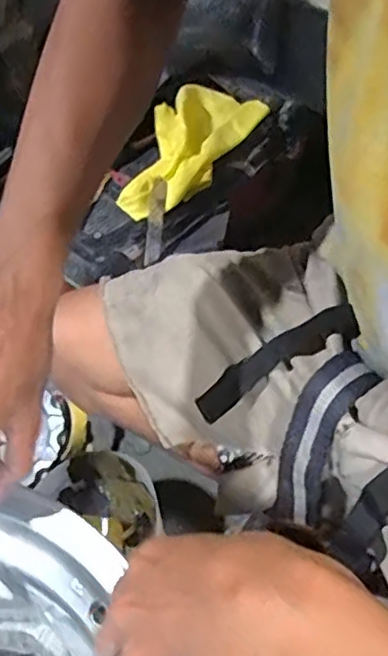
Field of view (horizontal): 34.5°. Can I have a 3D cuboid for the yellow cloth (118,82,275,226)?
[{"bbox_3d":[-0.007,-0.242,0.785,0.101,0.065,0.260,25,61,19],"label":"yellow cloth"}]

